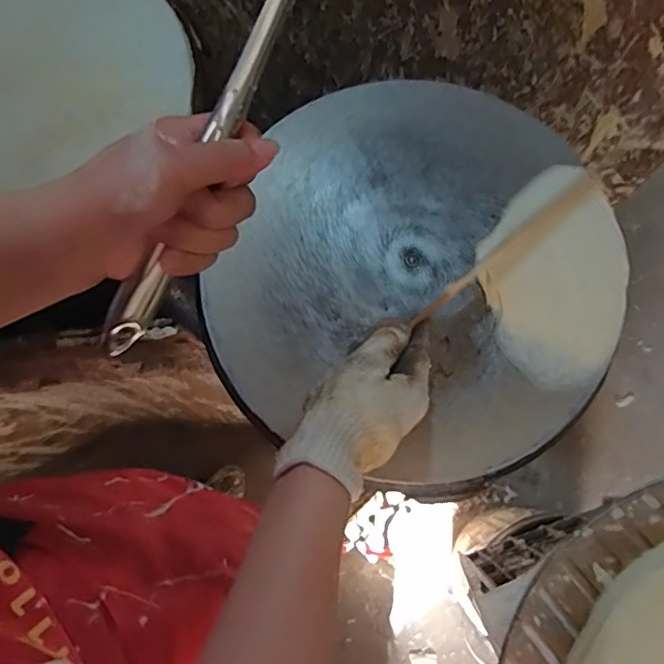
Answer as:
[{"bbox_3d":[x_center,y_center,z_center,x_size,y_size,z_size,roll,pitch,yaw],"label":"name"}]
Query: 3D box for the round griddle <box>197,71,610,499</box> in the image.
[{"bbox_3d":[0.079,-0.061,0.527,0.335,0.020,0.373,23,79,6],"label":"round griddle"}]

